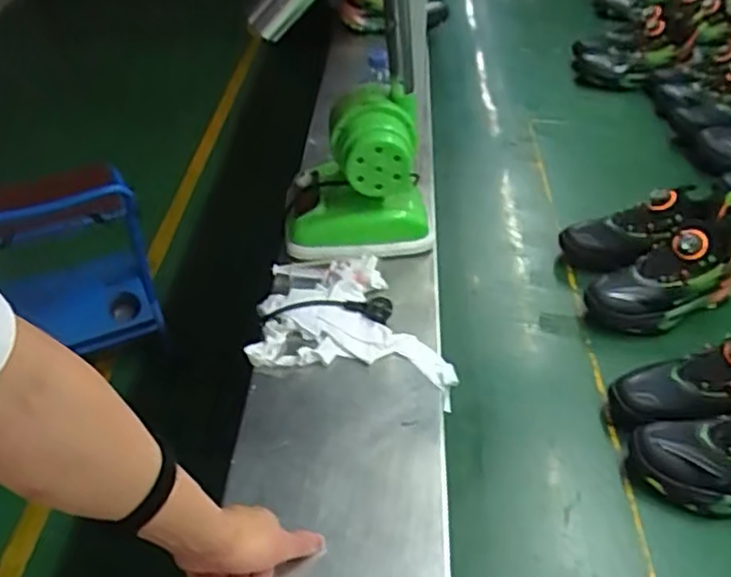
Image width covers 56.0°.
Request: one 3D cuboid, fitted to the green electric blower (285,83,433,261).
[{"bbox_3d":[-0.017,-0.144,0.897,0.187,0.227,0.097,4,34,5],"label":"green electric blower"}]

